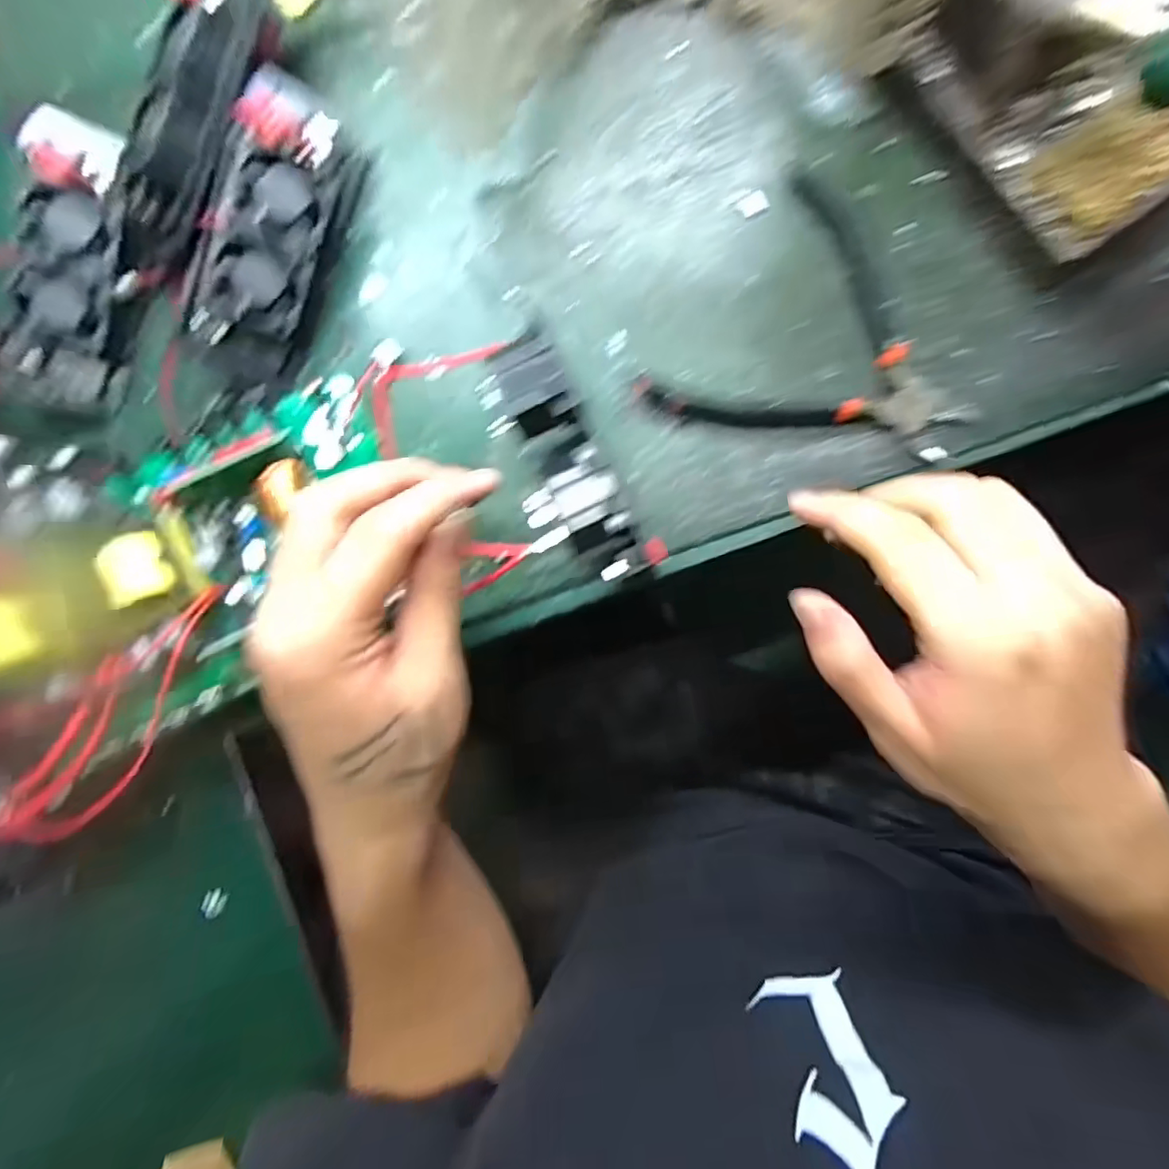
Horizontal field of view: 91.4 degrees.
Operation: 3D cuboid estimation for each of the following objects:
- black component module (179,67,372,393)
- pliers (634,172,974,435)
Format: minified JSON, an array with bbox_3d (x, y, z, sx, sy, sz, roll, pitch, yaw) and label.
[{"bbox_3d":[-0.160,-0.174,0.291,0.052,0.040,0.146,21,92,6],"label":"black component module"},{"bbox_3d":[0.118,-0.109,0.272,0.132,0.008,0.129,38,94,5],"label":"pliers"}]

